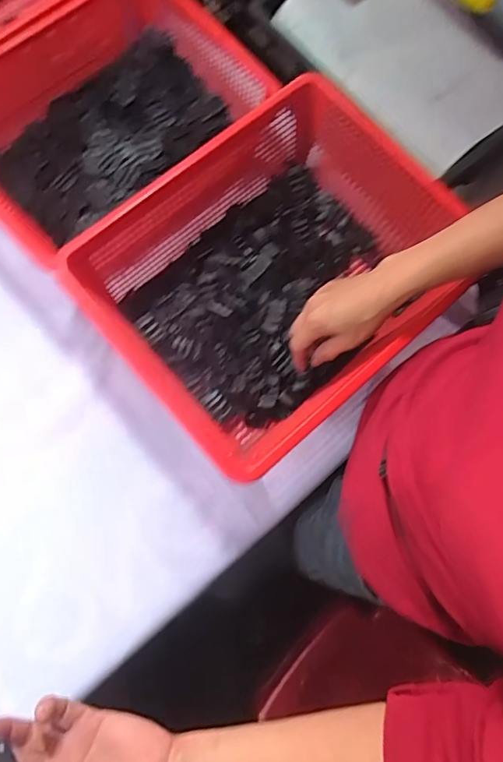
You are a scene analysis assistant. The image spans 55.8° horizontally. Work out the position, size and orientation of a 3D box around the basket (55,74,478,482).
[{"bbox_3d":[0.030,-0.121,0.556,0.372,0.138,0.305,-43,83,-8],"label":"basket"}]

